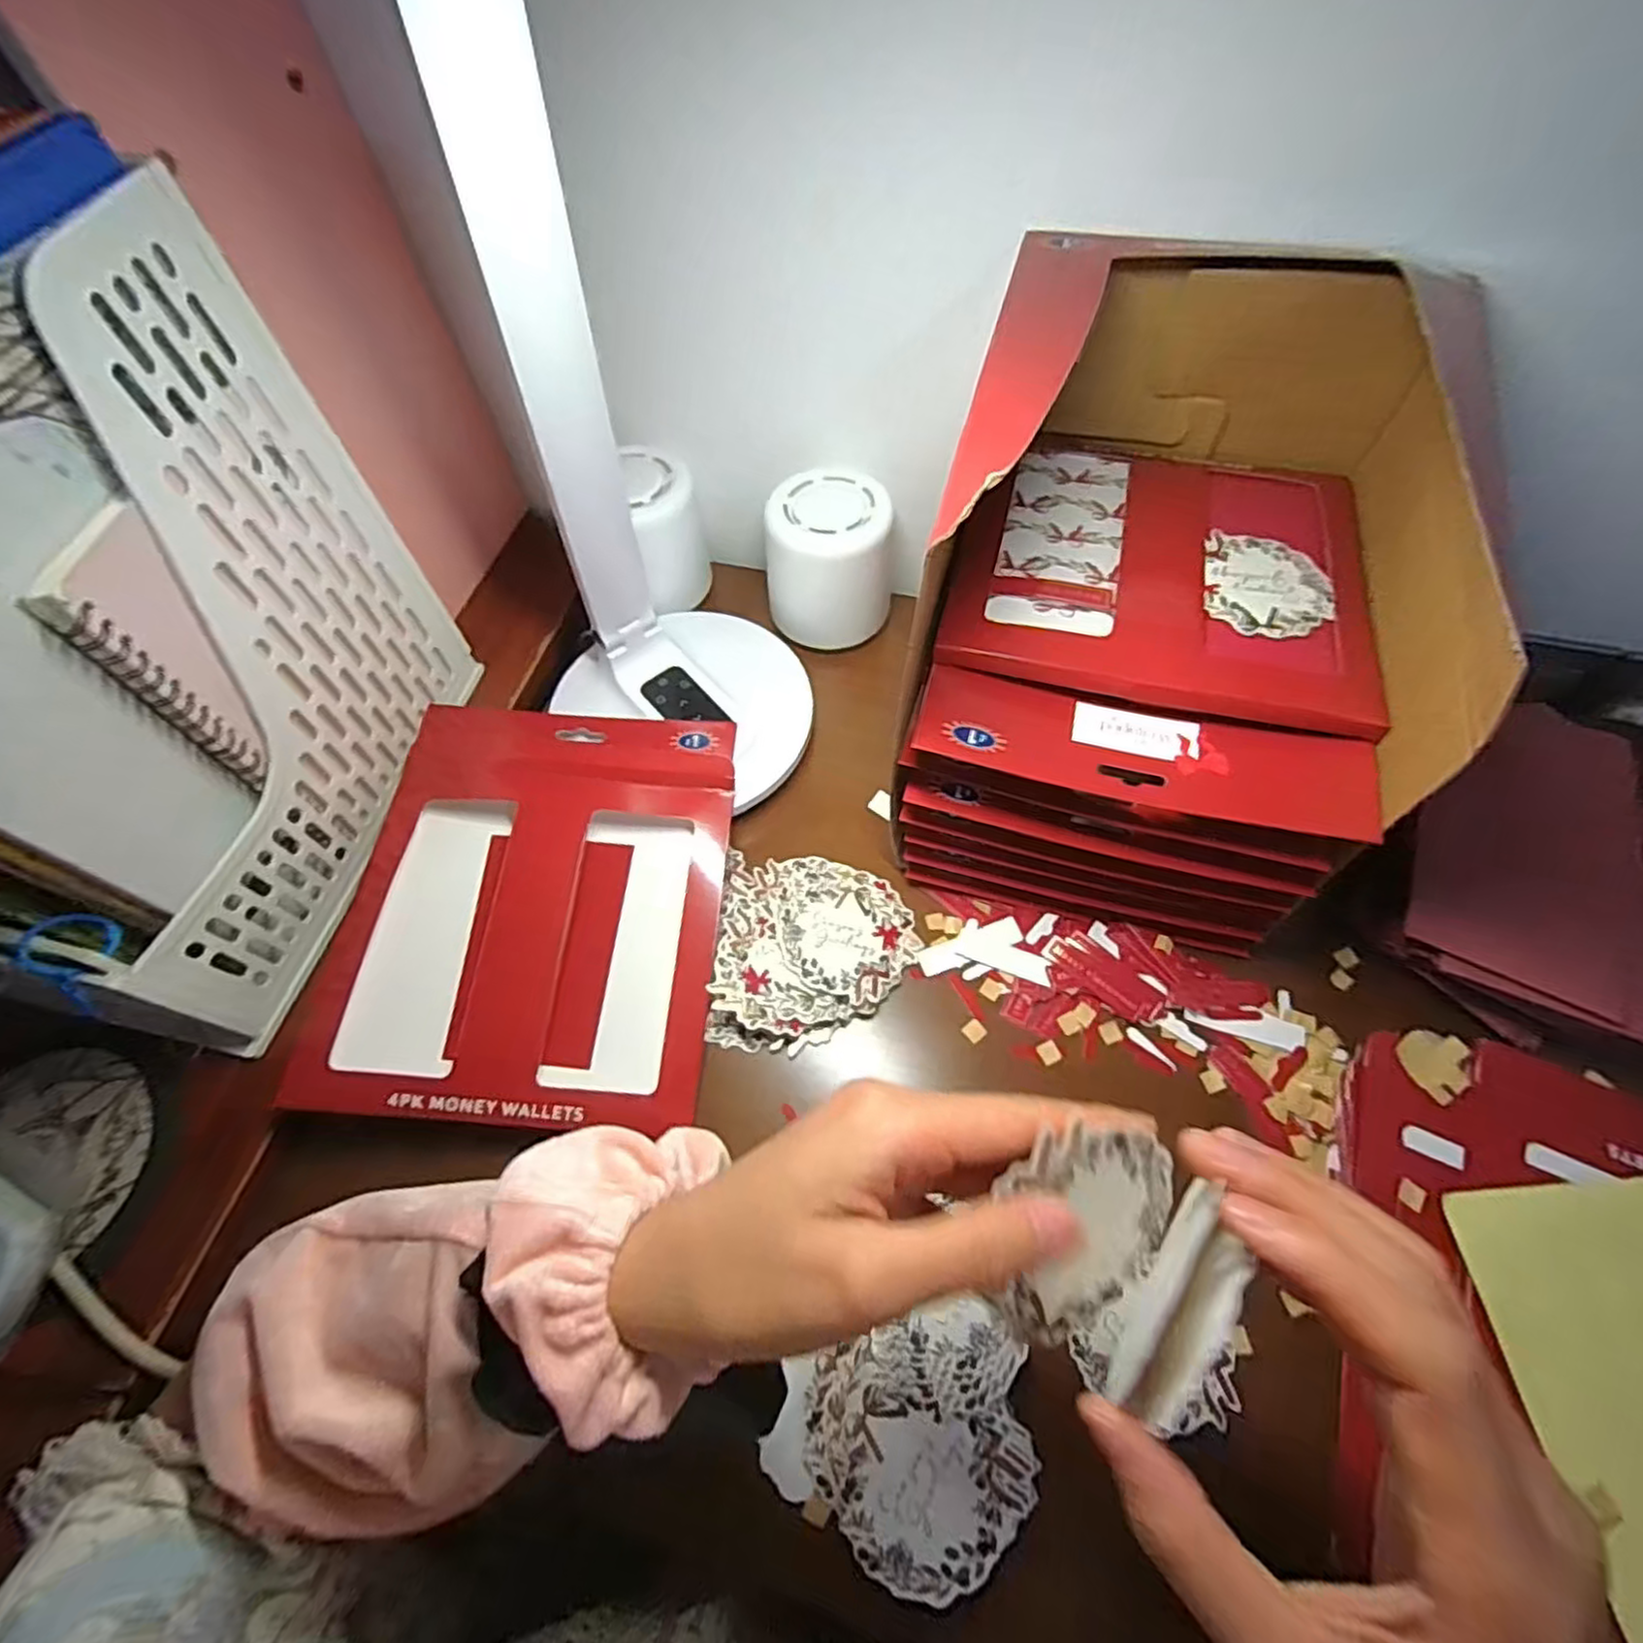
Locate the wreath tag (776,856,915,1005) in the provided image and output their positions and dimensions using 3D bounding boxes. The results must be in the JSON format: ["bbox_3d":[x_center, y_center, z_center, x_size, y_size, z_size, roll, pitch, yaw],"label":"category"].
[{"bbox_3d":[0.013,0.059,0.405,0.075,0.004,0.078,14,52,-1],"label":"wreath tag"}]

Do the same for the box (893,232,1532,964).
[{"bbox_3d":[0.168,-0.107,0.378,0.201,0.216,0.251,14,62,8],"label":"box"}]

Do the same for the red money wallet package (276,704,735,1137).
[{"bbox_3d":[-0.152,0.037,0.394,0.192,0.028,0.233,4,61,3],"label":"red money wallet package"}]

